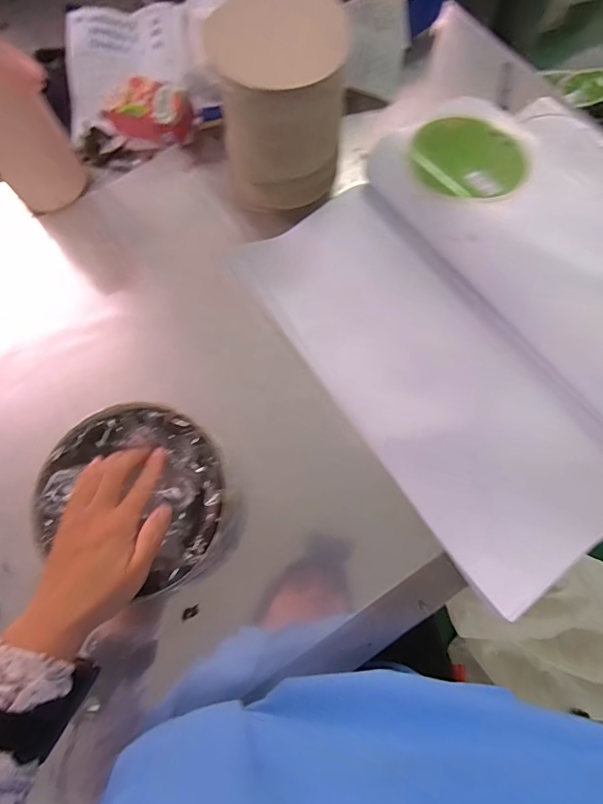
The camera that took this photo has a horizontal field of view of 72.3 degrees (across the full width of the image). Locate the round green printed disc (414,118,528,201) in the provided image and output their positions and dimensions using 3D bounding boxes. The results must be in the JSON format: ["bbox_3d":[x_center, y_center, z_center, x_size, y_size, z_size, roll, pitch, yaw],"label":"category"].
[{"bbox_3d":[0.197,-0.289,0.481,0.129,0.015,0.125,-1,72,2],"label":"round green printed disc"}]

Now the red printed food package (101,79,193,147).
[{"bbox_3d":[-0.213,-0.407,0.583,0.111,0.046,0.073,27,75,10],"label":"red printed food package"}]

